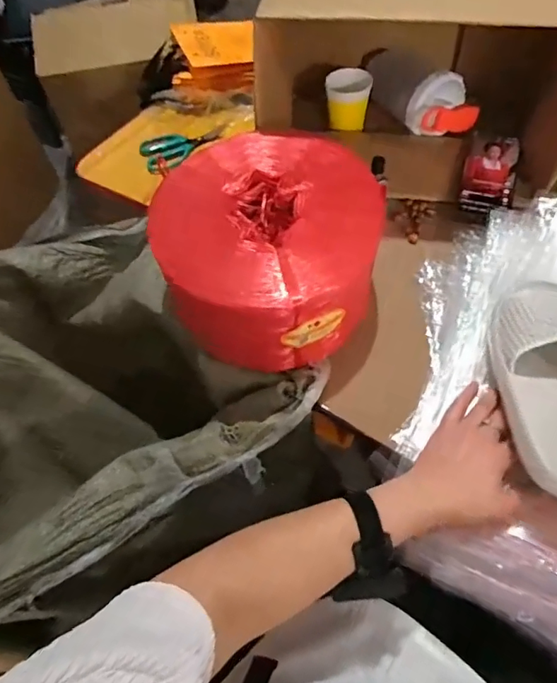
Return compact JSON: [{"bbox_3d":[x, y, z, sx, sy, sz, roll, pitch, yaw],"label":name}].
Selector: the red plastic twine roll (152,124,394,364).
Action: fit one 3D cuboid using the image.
[{"bbox_3d":[-0.006,-0.121,0.602,0.248,0.139,0.238,-2,56,3],"label":"red plastic twine roll"}]

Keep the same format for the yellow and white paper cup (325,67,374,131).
[{"bbox_3d":[0.110,-0.376,0.768,0.067,0.071,0.066,3,56,7],"label":"yellow and white paper cup"}]

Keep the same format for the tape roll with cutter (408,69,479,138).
[{"bbox_3d":[0.246,-0.350,0.727,0.095,0.065,0.064,-21,57,-9],"label":"tape roll with cutter"}]

